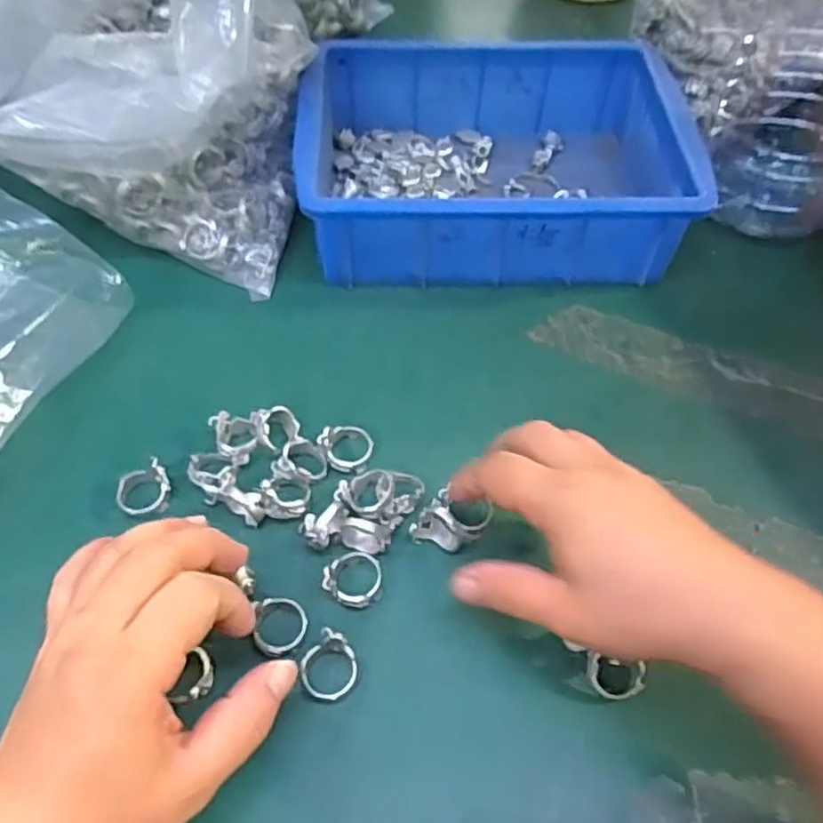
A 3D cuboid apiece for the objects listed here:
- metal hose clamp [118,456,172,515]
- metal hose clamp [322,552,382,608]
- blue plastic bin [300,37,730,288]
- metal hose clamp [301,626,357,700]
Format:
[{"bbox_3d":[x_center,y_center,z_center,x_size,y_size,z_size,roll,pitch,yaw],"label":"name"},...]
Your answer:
[{"bbox_3d":[-0.136,0.039,0.356,0.026,0.018,0.023,-22,60,-16],"label":"metal hose clamp"},{"bbox_3d":[-0.027,0.079,0.334,0.025,0.015,0.026,1,56,-2],"label":"metal hose clamp"},{"bbox_3d":[0.051,-0.168,0.468,0.242,0.068,0.173,0,57,-3],"label":"blue plastic bin"},{"bbox_3d":[-0.036,0.112,0.310,0.024,0.017,0.026,1,56,-2],"label":"metal hose clamp"}]

